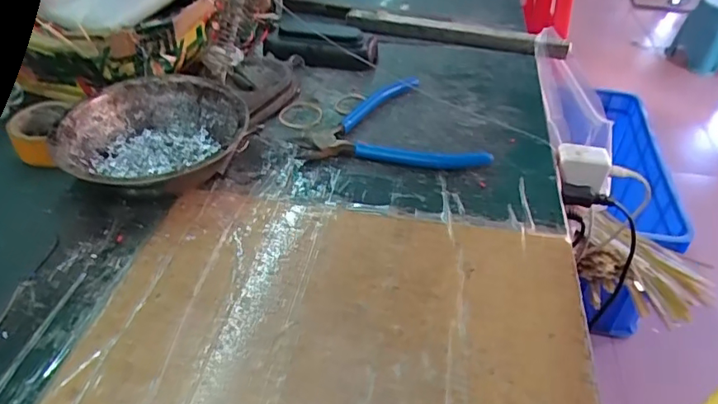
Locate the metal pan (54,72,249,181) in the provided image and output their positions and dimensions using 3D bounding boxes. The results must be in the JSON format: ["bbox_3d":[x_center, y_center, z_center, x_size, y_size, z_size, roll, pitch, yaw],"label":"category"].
[{"bbox_3d":[-0.142,-0.040,0.372,0.120,0.042,0.121,1,40,-1],"label":"metal pan"}]

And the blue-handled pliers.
[{"bbox_3d":[0.035,-0.069,0.436,0.134,0.016,0.114,4,40,3],"label":"blue-handled pliers"}]

